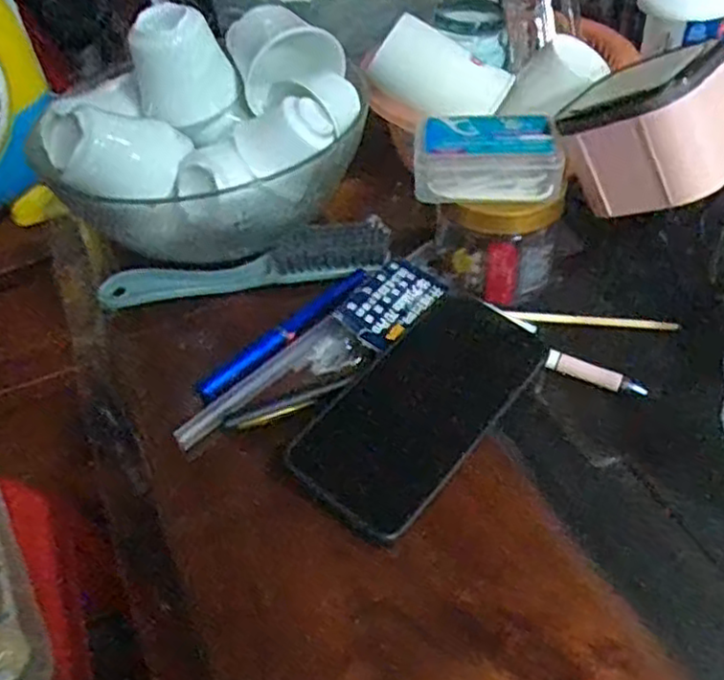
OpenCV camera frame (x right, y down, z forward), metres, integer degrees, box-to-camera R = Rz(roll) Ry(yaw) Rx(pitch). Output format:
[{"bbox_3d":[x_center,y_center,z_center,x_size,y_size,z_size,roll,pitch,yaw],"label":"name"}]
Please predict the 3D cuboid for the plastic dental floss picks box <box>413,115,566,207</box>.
[{"bbox_3d":[0.080,-0.116,0.474,0.091,0.038,0.048,1,45,9],"label":"plastic dental floss picks box"}]

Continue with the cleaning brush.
[{"bbox_3d":[-0.079,-0.049,0.511,0.200,0.031,0.035,-12,45,-4],"label":"cleaning brush"}]

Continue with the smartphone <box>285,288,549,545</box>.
[{"bbox_3d":[0.036,0.033,0.418,0.075,0.009,0.167,34,57,19],"label":"smartphone"}]

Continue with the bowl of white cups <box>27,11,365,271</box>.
[{"bbox_3d":[-0.108,-0.141,0.507,0.195,0.117,0.172,-32,50,-23],"label":"bowl of white cups"}]

